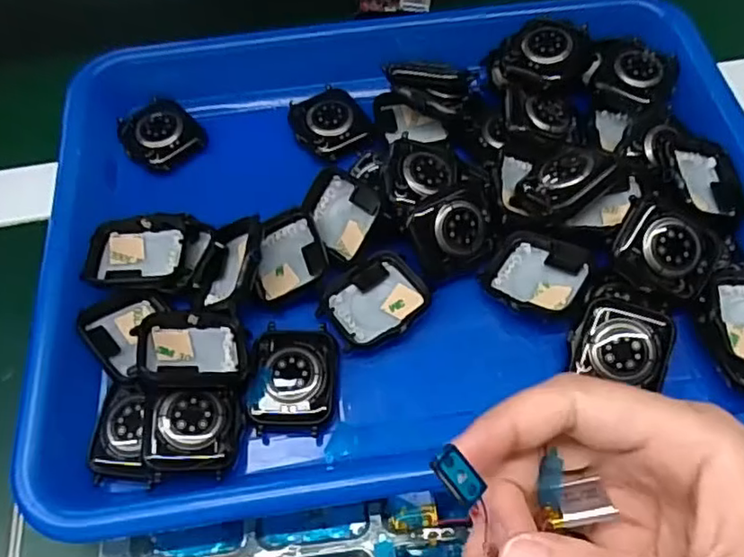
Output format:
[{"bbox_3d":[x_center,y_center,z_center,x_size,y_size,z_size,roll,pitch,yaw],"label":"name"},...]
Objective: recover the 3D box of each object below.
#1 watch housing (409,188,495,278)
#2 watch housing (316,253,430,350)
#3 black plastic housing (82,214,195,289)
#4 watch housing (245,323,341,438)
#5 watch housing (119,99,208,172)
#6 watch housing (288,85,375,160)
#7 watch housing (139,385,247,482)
[{"bbox_3d":[0.038,-0.020,0.274,0.038,0.008,0.033,-26,100,-17],"label":"watch housing"},{"bbox_3d":[0.001,0.011,0.273,0.043,0.008,0.033,-38,64,-17],"label":"watch housing"},{"bbox_3d":[-0.104,-0.013,0.280,0.043,0.011,0.036,0,60,4],"label":"black plastic housing"},{"bbox_3d":[-0.032,0.040,0.254,0.034,0.009,0.044,-2,60,3],"label":"watch housing"},{"bbox_3d":[-0.111,-0.076,0.322,0.036,0.010,0.043,-42,66,-19],"label":"watch housing"},{"bbox_3d":[-0.023,-0.083,0.323,0.037,0.008,0.043,-27,62,-12],"label":"watch housing"},{"bbox_3d":[-0.069,0.059,0.240,0.036,0.008,0.033,6,69,-15],"label":"watch housing"}]

